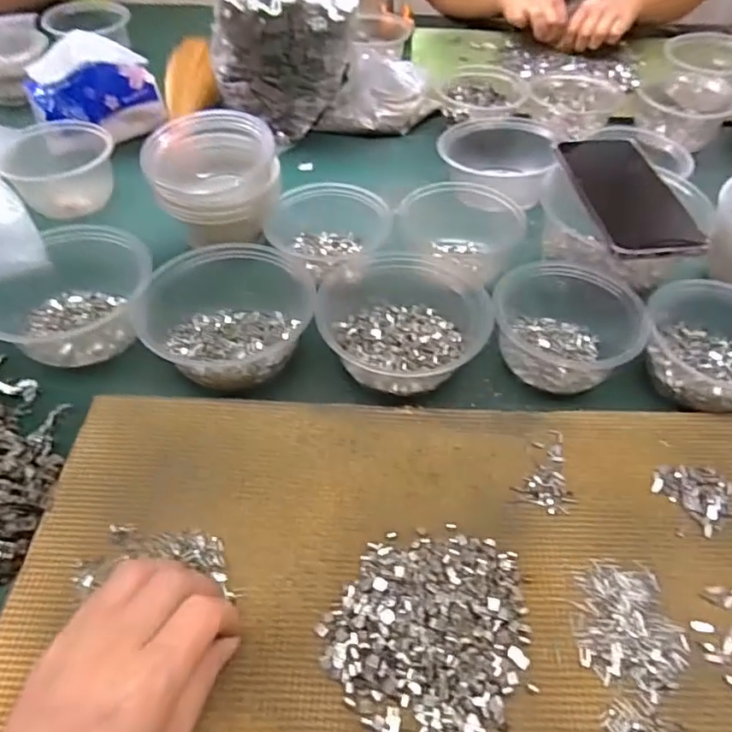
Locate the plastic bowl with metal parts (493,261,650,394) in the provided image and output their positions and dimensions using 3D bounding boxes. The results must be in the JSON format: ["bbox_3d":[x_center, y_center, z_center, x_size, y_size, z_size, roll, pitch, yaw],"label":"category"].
[{"bbox_3d":[0.158,-0.035,0.453,0.104,0.058,0.101,1,51,-1],"label":"plastic bowl with metal parts"}]

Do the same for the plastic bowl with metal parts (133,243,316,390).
[{"bbox_3d":[-0.110,-0.040,0.450,0.117,0.063,0.121,1,51,-1],"label":"plastic bowl with metal parts"}]

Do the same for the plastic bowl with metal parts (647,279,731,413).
[{"bbox_3d":[0.278,-0.019,0.443,0.111,0.053,0.102,1,51,-1],"label":"plastic bowl with metal parts"}]

